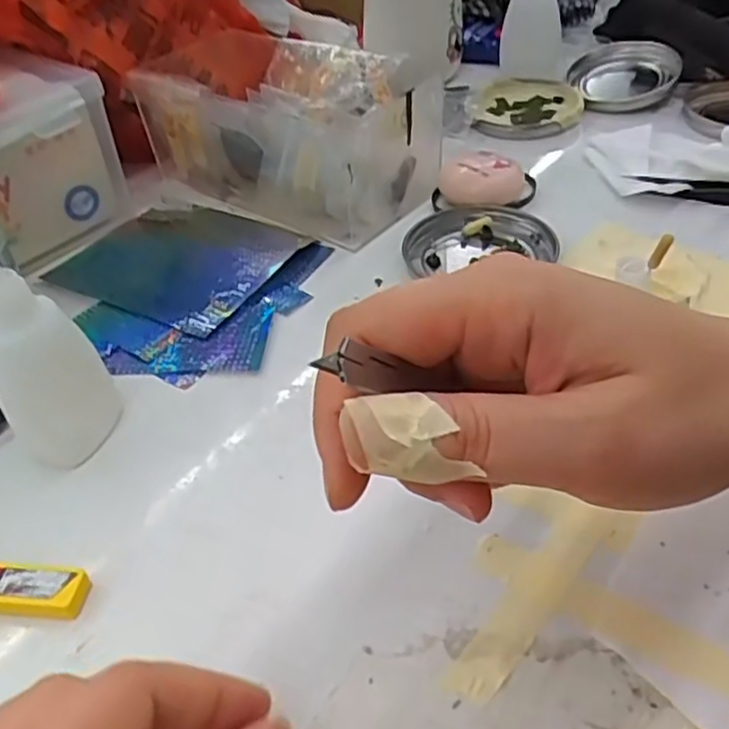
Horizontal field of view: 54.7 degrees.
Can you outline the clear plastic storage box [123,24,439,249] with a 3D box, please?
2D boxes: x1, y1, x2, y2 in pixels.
[{"bbox_3d":[-0.049,-0.144,0.429,0.175,0.072,0.085,24,50,29],"label":"clear plastic storage box"}]

